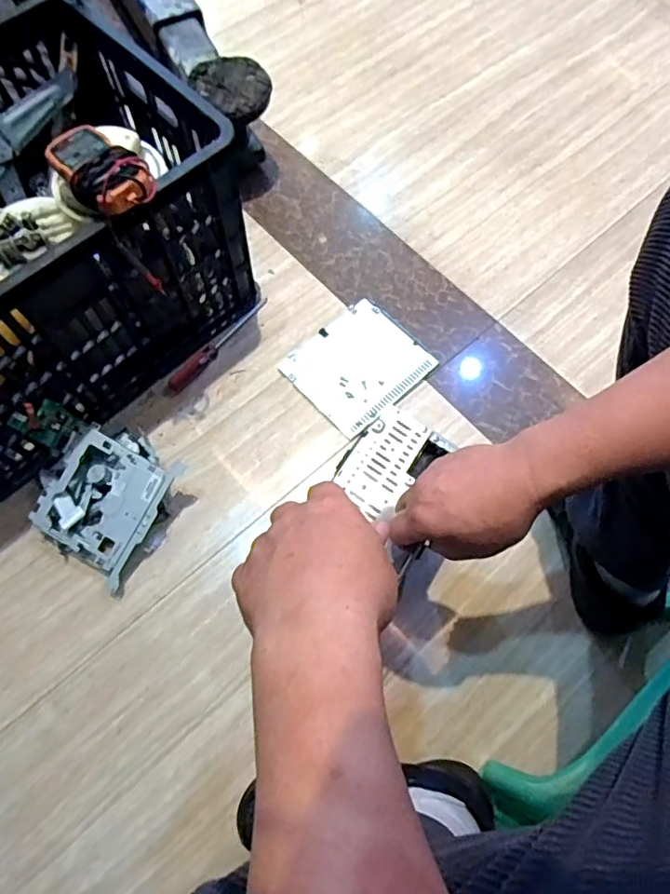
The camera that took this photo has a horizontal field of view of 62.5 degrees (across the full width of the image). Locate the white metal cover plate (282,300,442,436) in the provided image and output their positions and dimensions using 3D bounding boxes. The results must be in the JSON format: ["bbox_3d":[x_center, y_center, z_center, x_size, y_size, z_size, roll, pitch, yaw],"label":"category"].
[{"bbox_3d":[0.033,-0.121,0.797,0.180,0.010,0.160,-40,74,-15],"label":"white metal cover plate"}]

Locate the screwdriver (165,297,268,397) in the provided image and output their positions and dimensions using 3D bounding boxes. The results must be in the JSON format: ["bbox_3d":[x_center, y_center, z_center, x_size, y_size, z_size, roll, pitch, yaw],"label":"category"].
[{"bbox_3d":[-0.167,-0.148,0.799,0.018,0.023,0.203,38,72,13],"label":"screwdriver"}]

